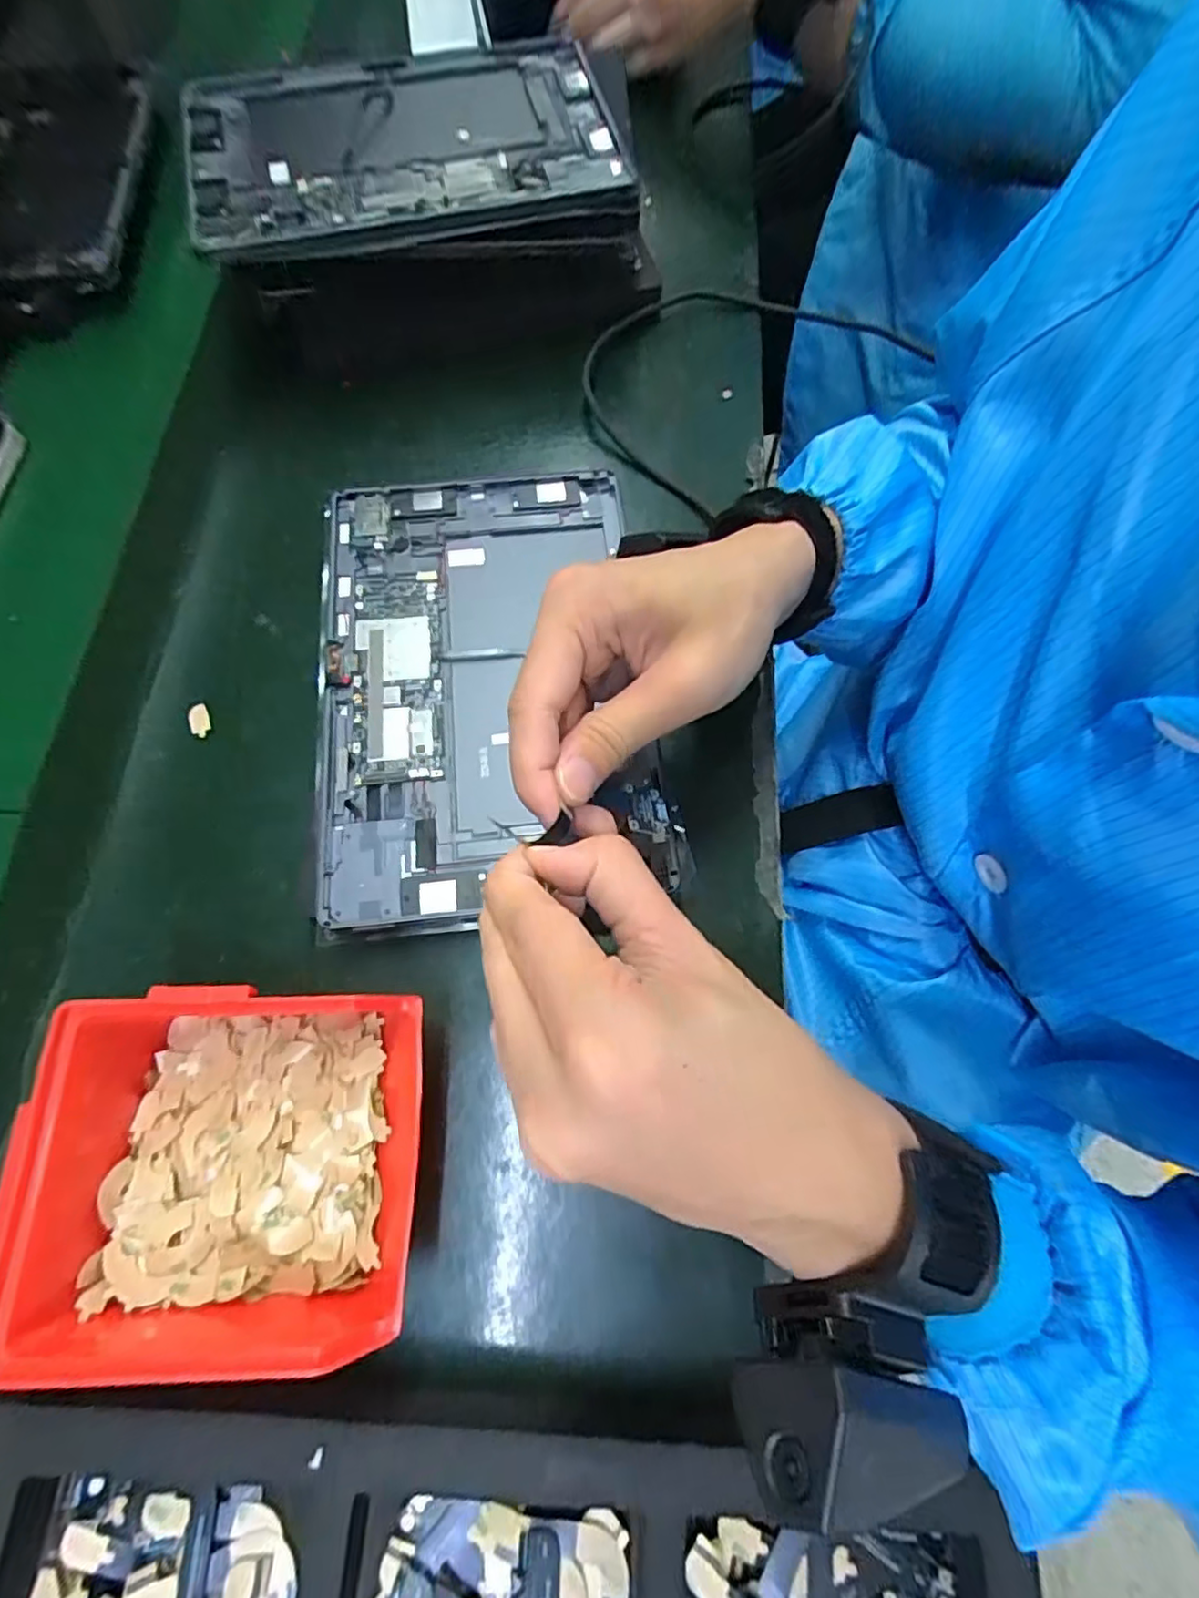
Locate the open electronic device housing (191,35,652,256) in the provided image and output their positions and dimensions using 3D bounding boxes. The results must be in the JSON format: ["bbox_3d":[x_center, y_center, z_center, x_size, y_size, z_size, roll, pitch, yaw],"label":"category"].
[{"bbox_3d":[-0.122,-0.409,0.396,0.262,0.019,0.172,-12,72,-4],"label":"open electronic device housing"}]

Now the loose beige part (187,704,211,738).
[{"bbox_3d":[-0.224,-0.044,0.357,0.011,0.004,0.018,-23,73,-8],"label":"loose beige part"}]

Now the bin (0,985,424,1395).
[{"bbox_3d":[-0.149,0.141,0.254,0.148,0.063,0.120,1,71,0],"label":"bin"}]

